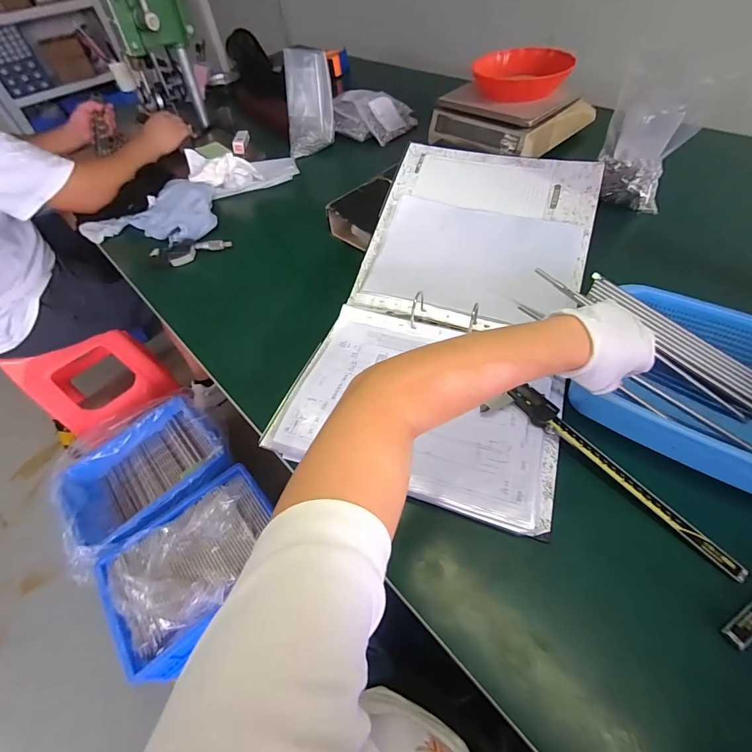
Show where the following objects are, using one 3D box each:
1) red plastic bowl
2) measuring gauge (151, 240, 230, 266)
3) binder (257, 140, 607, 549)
[{"bbox_3d":[0.333,-0.696,0.865,0.215,0.066,0.187,11,55,13],"label":"red plastic bowl"},{"bbox_3d":[-0.377,-0.256,0.767,0.157,0.019,0.058,-16,53,-7],"label":"measuring gauge"},{"bbox_3d":[0.120,-0.130,0.557,0.344,0.115,0.617,15,56,15],"label":"binder"}]

